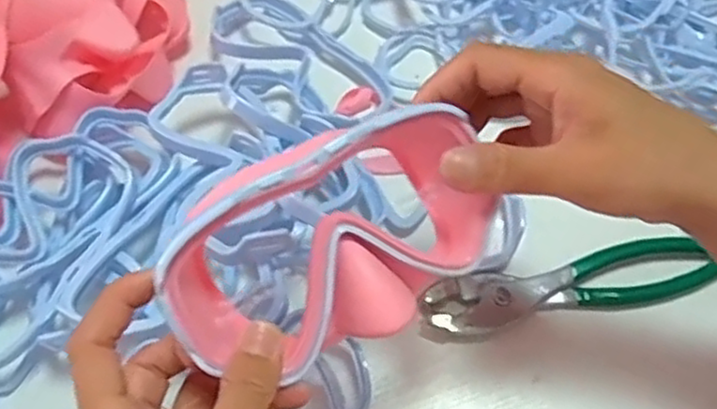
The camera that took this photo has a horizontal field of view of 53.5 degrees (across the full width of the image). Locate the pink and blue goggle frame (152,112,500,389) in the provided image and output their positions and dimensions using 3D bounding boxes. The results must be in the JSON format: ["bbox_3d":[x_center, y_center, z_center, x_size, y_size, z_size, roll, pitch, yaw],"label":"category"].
[{"bbox_3d":[-0.008,0.016,0.295,0.083,0.062,0.139,42,70,19],"label":"pink and blue goggle frame"}]

